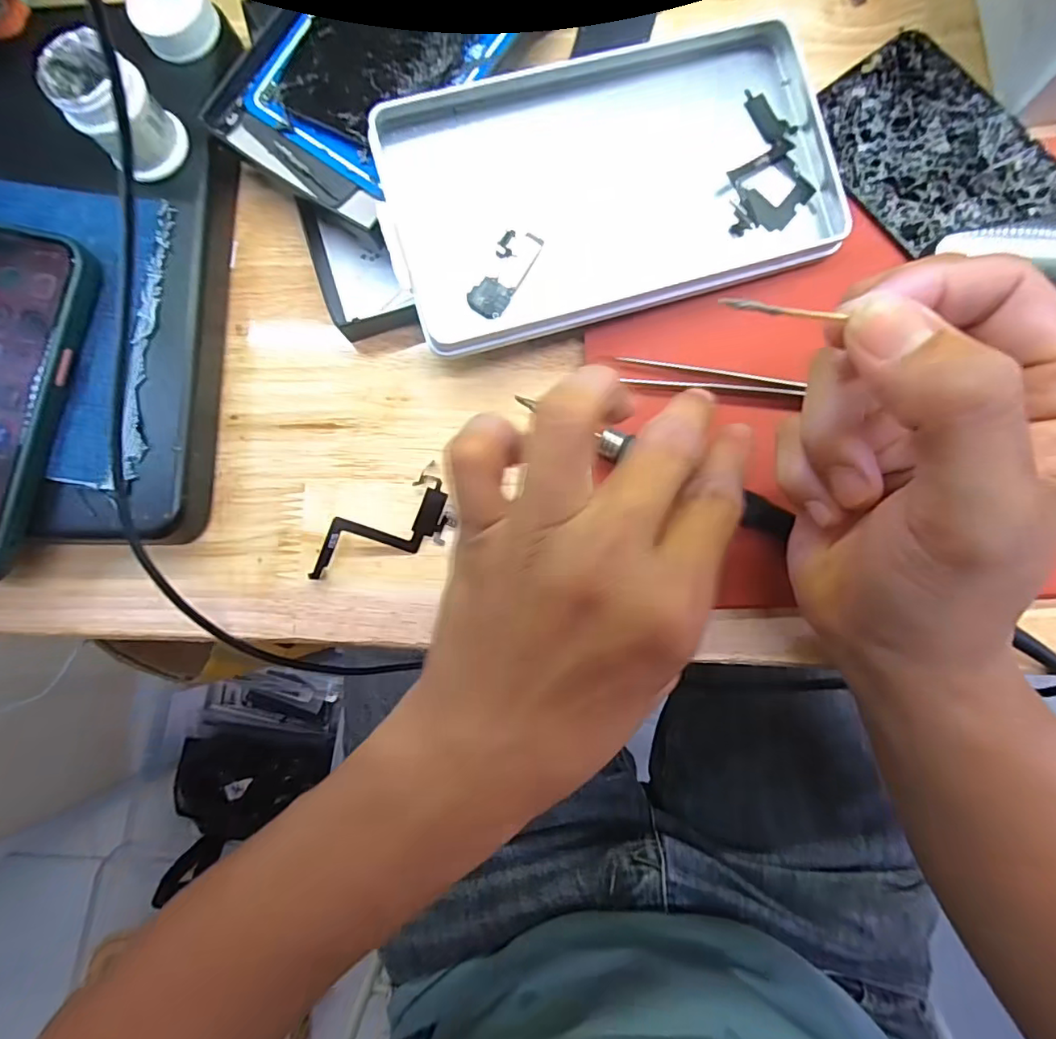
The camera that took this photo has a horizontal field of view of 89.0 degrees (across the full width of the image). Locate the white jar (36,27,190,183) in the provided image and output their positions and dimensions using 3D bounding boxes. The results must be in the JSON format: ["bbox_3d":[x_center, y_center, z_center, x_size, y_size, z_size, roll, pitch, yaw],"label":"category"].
[{"bbox_3d":[-0.170,-0.169,0.224,0.033,0.038,0.035,0,84,4],"label":"white jar"}]

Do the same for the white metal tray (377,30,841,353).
[{"bbox_3d":[0.035,-0.144,0.229,0.187,0.018,0.109,-16,90,-6],"label":"white metal tray"}]

